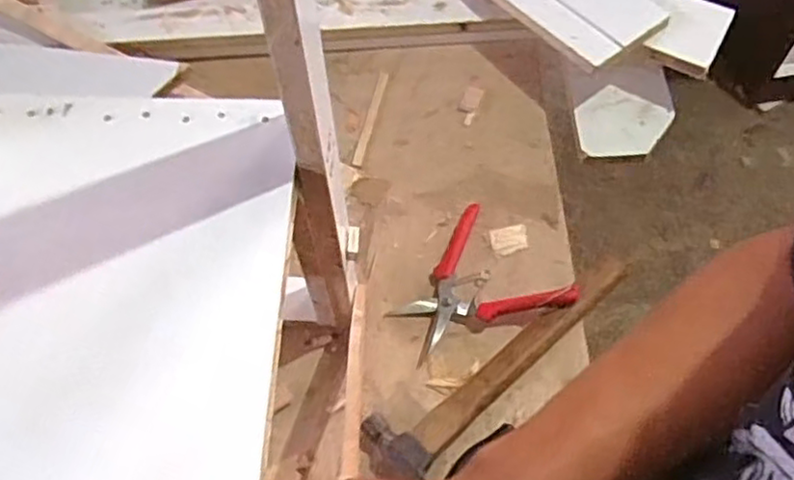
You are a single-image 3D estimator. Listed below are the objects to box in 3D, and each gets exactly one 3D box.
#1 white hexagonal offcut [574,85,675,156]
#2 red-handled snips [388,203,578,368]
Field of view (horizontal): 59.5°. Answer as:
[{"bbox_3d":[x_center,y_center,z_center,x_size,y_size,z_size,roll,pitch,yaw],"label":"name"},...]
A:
[{"bbox_3d":[0.265,-0.136,0.832,0.099,0.016,0.094,29,72,13],"label":"white hexagonal offcut"},{"bbox_3d":[0.079,0.060,0.721,0.151,0.025,0.144,-40,68,-17],"label":"red-handled snips"}]

